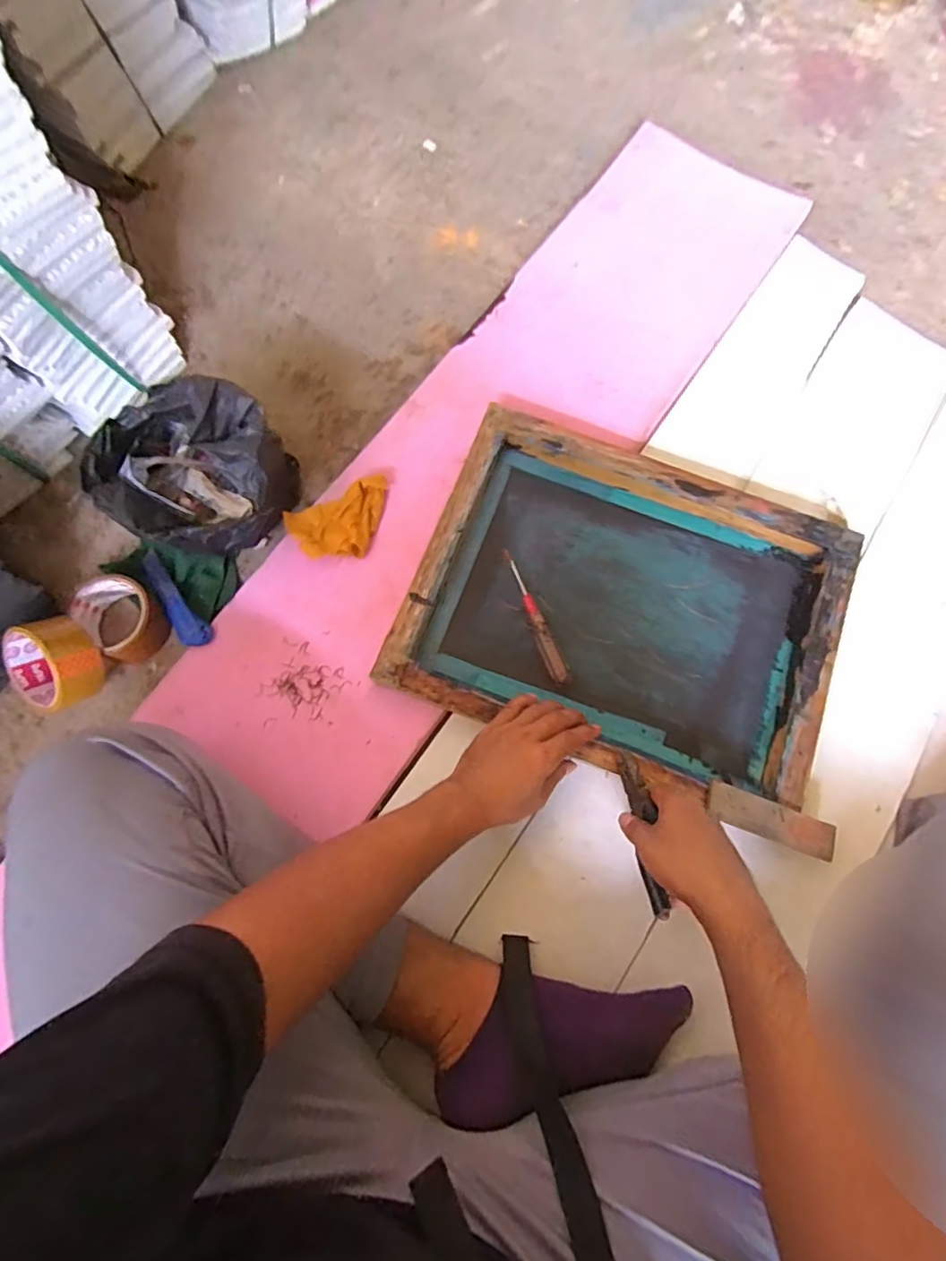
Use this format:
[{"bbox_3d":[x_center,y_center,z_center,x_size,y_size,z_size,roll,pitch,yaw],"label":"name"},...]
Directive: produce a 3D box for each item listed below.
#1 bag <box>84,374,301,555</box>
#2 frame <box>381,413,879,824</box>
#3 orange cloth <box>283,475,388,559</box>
[{"bbox_3d":[-0.279,-0.155,0.600,0.165,0.136,0.167,34,80,8],"label":"bag"},{"bbox_3d":[0.167,-0.027,0.624,0.441,0.049,0.344,21,78,5],"label":"frame"},{"bbox_3d":[-0.147,-0.124,0.659,0.121,0.028,0.076,-26,78,-5],"label":"orange cloth"}]

